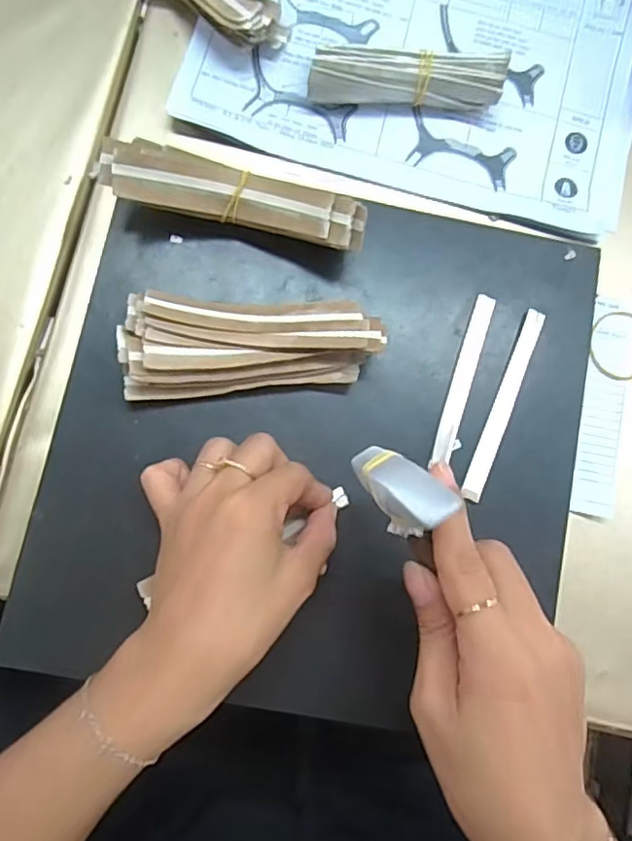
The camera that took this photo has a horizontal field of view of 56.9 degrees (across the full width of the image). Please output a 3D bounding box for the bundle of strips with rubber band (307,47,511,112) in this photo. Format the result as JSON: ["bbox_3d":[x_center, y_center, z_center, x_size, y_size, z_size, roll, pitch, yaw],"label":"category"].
[{"bbox_3d":[0.059,-0.223,0.380,0.123,0.032,0.028,2,83,-5],"label":"bundle of strips with rubber band"}]

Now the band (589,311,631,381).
[{"bbox_3d":[0.201,-0.050,0.384,0.043,0.004,0.046,-1,83,-6],"label":"band"}]

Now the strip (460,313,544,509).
[{"bbox_3d":[0.113,-0.010,0.349,0.012,0.005,0.121,23,81,-2],"label":"strip"}]

